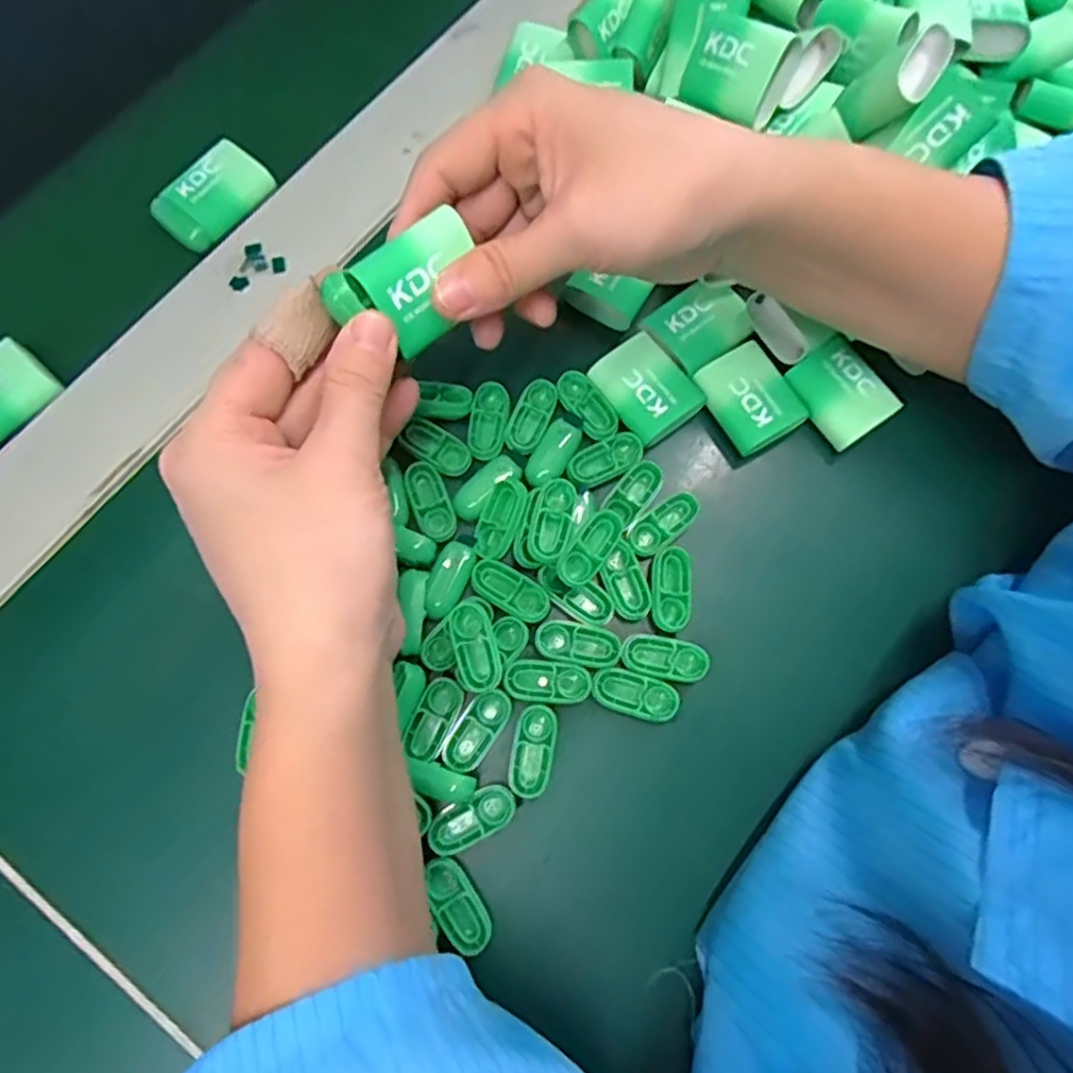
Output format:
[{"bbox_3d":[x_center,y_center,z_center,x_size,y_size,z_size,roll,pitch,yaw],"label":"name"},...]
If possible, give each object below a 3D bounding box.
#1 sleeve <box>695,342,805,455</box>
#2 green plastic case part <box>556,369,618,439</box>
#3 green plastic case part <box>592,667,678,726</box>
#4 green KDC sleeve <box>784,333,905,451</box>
[{"bbox_3d":[0.093,-0.061,0.292,0.033,0.009,0.044,-32,78,-9],"label":"sleeve"},{"bbox_3d":[0.022,-0.057,0.293,0.016,0.004,0.033,-34,78,-10],"label":"green plastic case part"},{"bbox_3d":[0.039,0.064,0.271,0.034,0.018,0.017,20,75,4],"label":"green plastic case part"},{"bbox_3d":[0.133,-0.063,0.293,0.032,0.012,0.041,-37,78,-10],"label":"green KDC sleeve"}]

